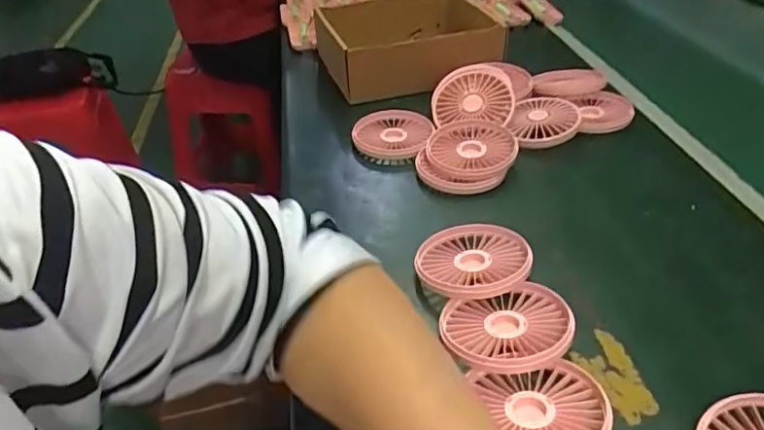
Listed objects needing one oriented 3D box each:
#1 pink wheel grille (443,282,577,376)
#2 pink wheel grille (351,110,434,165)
[{"bbox_3d":[0.086,0.079,0.374,0.086,0.027,0.072,-10,38,-7],"label":"pink wheel grille"},{"bbox_3d":[0.012,-0.088,0.614,0.087,0.025,0.085,2,38,8],"label":"pink wheel grille"}]

